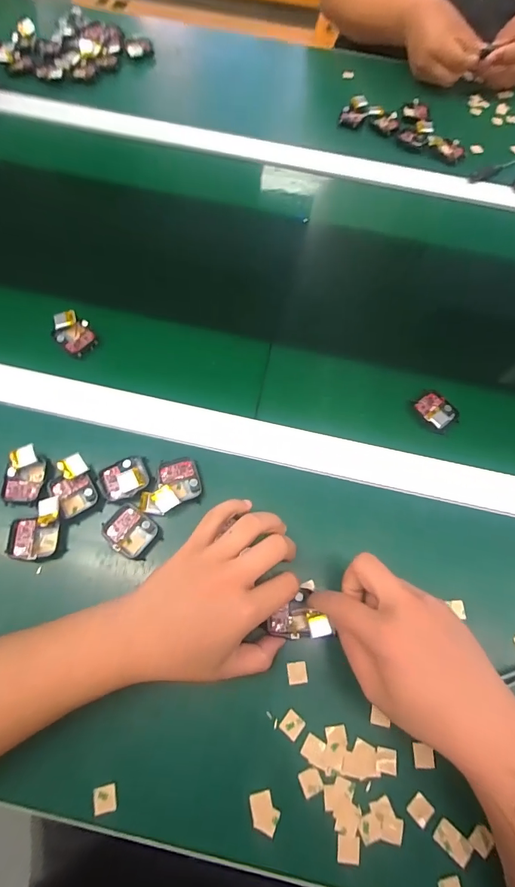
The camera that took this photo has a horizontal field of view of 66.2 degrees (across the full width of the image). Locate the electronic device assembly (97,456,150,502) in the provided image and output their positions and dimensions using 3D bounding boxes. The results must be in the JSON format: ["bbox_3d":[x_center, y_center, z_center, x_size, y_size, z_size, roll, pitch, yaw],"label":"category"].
[{"bbox_3d":[-0.124,0.033,0.366,0.044,0.010,0.035,-25,71,-12],"label":"electronic device assembly"}]

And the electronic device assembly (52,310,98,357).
[{"bbox_3d":[-0.200,-0.120,0.428,0.048,0.014,0.036,40,72,13],"label":"electronic device assembly"}]

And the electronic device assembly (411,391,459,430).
[{"bbox_3d":[0.188,-0.035,0.418,0.035,0.009,0.042,-31,72,-14],"label":"electronic device assembly"}]

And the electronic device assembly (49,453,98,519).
[{"bbox_3d":[-0.167,0.039,0.358,0.040,0.027,0.040,-34,72,-14],"label":"electronic device assembly"}]

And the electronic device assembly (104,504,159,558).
[{"bbox_3d":[-0.114,0.078,0.353,0.042,0.012,0.037,29,69,10],"label":"electronic device assembly"}]

